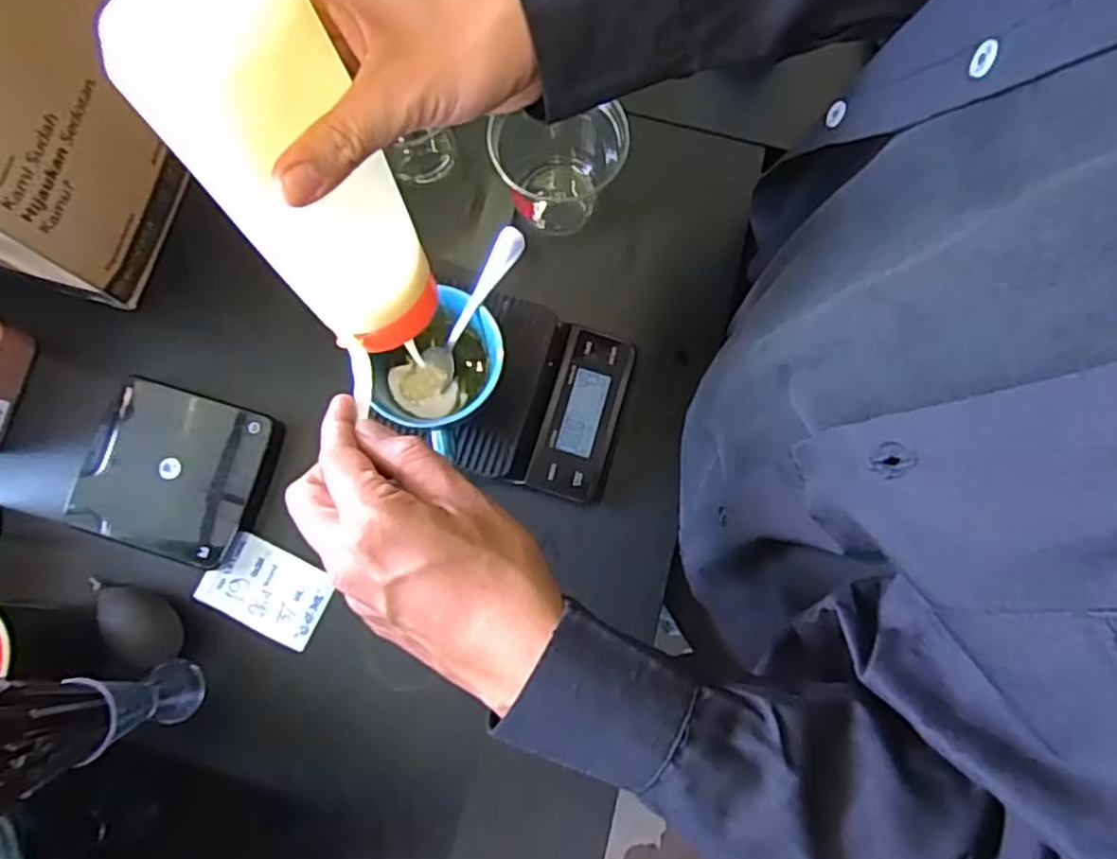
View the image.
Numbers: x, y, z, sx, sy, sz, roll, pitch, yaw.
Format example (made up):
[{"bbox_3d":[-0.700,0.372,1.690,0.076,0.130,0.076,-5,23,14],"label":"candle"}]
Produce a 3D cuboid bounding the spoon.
[{"bbox_3d":[-0.055,-0.079,0.454,0.022,0.012,0.121,41,121,8],"label":"spoon"}]

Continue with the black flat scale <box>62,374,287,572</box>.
[{"bbox_3d":[-0.281,0.030,0.508,0.125,0.023,0.117,16,79,3],"label":"black flat scale"}]

